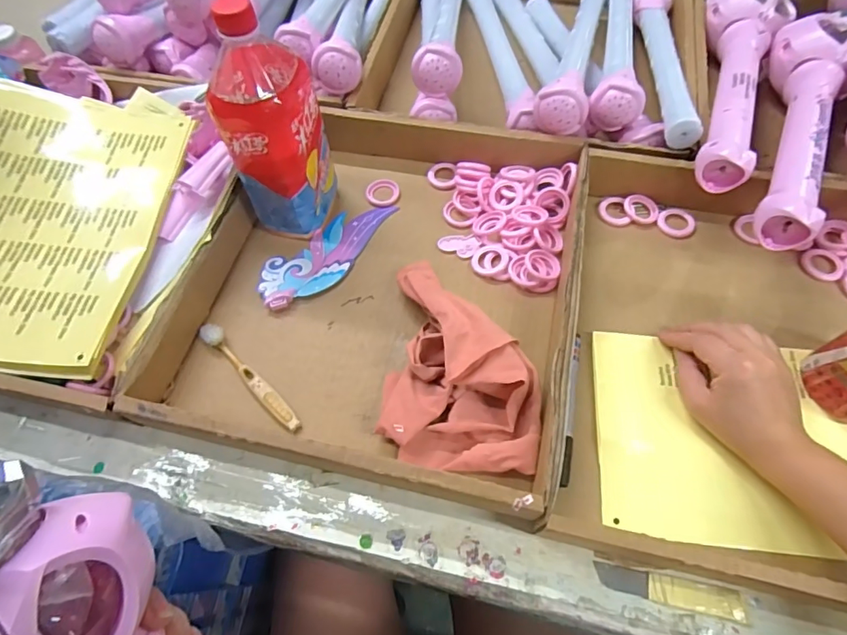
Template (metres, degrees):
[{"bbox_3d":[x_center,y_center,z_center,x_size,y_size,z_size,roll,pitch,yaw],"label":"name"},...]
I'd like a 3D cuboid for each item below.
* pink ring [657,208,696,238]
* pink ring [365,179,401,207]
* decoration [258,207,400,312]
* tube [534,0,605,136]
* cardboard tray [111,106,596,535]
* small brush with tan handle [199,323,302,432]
[{"bbox_3d":[0.269,-0.100,0.527,0.038,0.004,0.036,-1,62,2],"label":"pink ring"},{"bbox_3d":[-0.046,-0.140,0.560,0.038,0.008,0.032,4,62,5],"label":"pink ring"},{"bbox_3d":[-0.099,-0.070,0.522,0.166,0.020,0.070,-38,66,-16],"label":"decoration"},{"bbox_3d":[0.180,-0.328,0.585,0.052,0.068,0.307,12,63,9],"label":"tube"},{"bbox_3d":[-0.028,-0.045,0.470,0.335,0.056,0.376,11,65,9],"label":"cardboard tray"},{"bbox_3d":[-0.159,0.053,0.451,0.018,0.013,0.141,-41,67,-17],"label":"small brush with tan handle"}]

